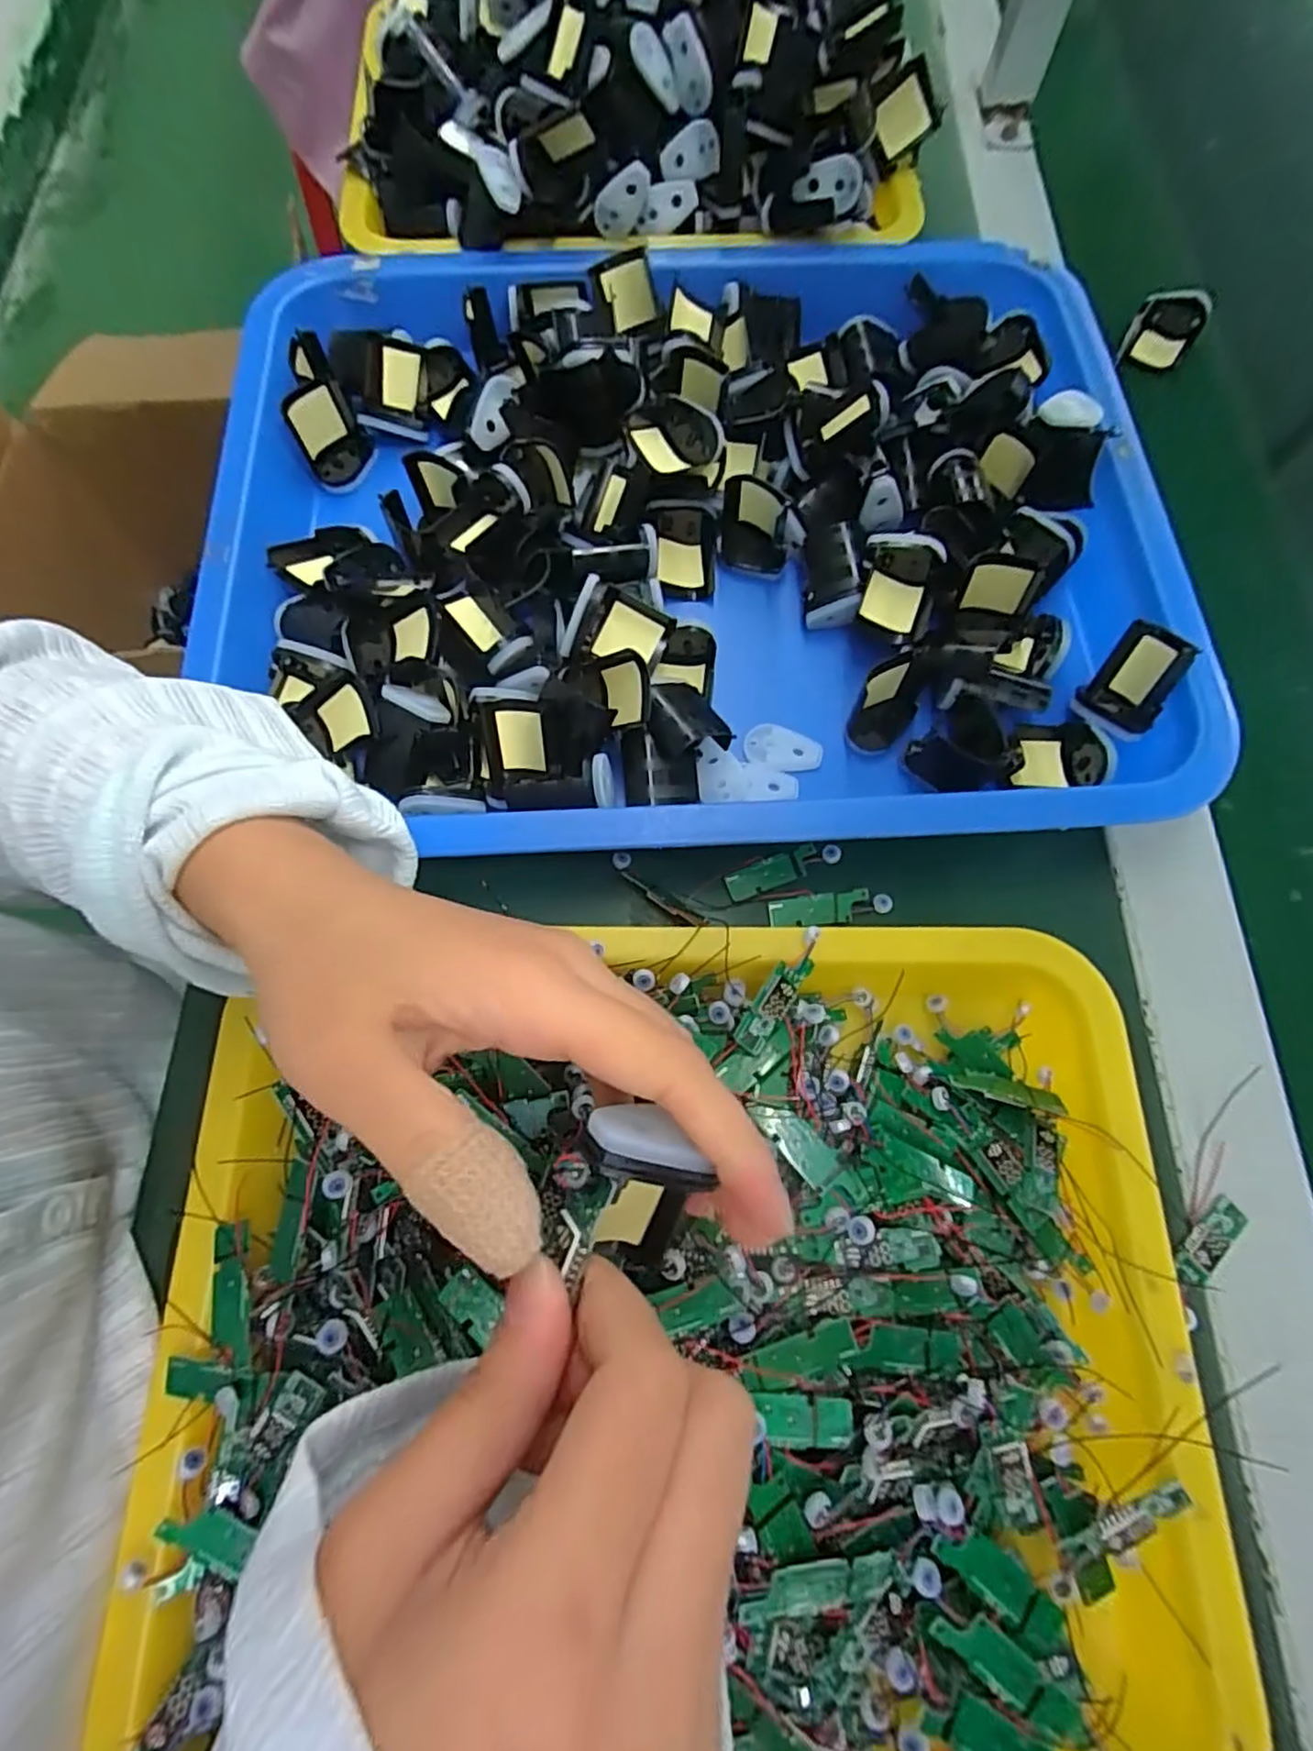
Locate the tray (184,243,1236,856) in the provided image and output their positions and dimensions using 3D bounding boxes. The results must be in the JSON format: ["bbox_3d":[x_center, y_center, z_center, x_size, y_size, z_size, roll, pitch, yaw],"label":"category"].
[{"bbox_3d":[0.016,-0.167,0.335,0.440,0.049,0.336,-3,73,-1],"label":"tray"}]

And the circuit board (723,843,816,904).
[{"bbox_3d":[0.051,-0.001,0.300,0.042,0.004,0.013,-22,74,-7],"label":"circuit board"}]

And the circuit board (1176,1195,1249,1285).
[{"bbox_3d":[0.204,0.135,0.253,0.035,0.004,0.012,-40,77,-11],"label":"circuit board"}]

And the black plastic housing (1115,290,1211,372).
[{"bbox_3d":[0.300,-0.321,0.406,0.036,0.028,0.038,29,75,9],"label":"black plastic housing"}]

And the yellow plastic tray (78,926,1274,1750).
[{"bbox_3d":[0.008,0.144,0.225,0.331,0.049,0.260,2,73,1],"label":"yellow plastic tray"}]

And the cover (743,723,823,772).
[{"bbox_3d":[0.058,-0.058,0.313,0.035,0.005,0.020,12,73,4],"label":"cover"}]

